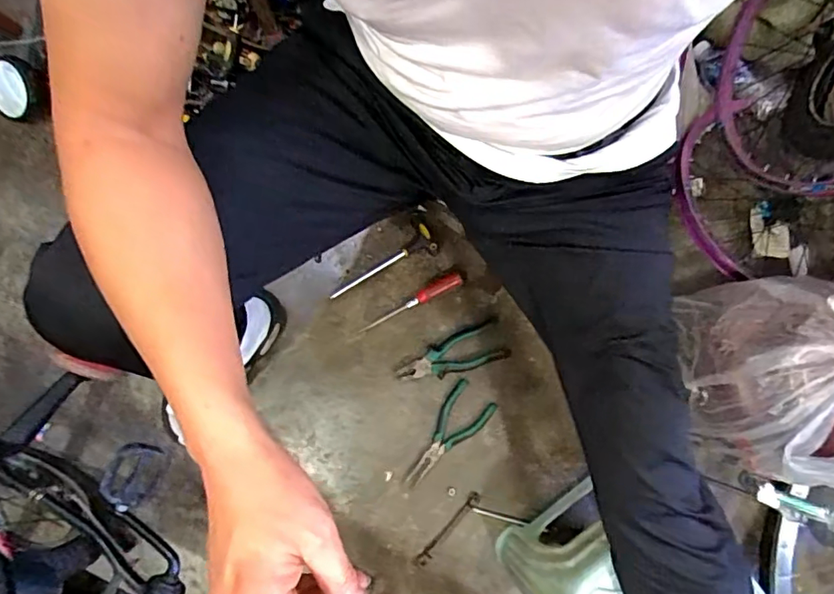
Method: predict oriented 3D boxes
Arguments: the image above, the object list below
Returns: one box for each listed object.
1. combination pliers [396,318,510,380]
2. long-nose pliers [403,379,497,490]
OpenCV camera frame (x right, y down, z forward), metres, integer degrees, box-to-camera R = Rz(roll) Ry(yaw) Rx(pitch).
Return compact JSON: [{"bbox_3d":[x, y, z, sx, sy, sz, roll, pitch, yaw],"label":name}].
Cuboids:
[{"bbox_3d":[0.060,0.104,0.907,0.186,0.024,0.070,-22,81,-4],"label":"combination pliers"},{"bbox_3d":[0.050,0.240,0.890,0.076,0.027,0.192,34,82,6],"label":"long-nose pliers"}]

